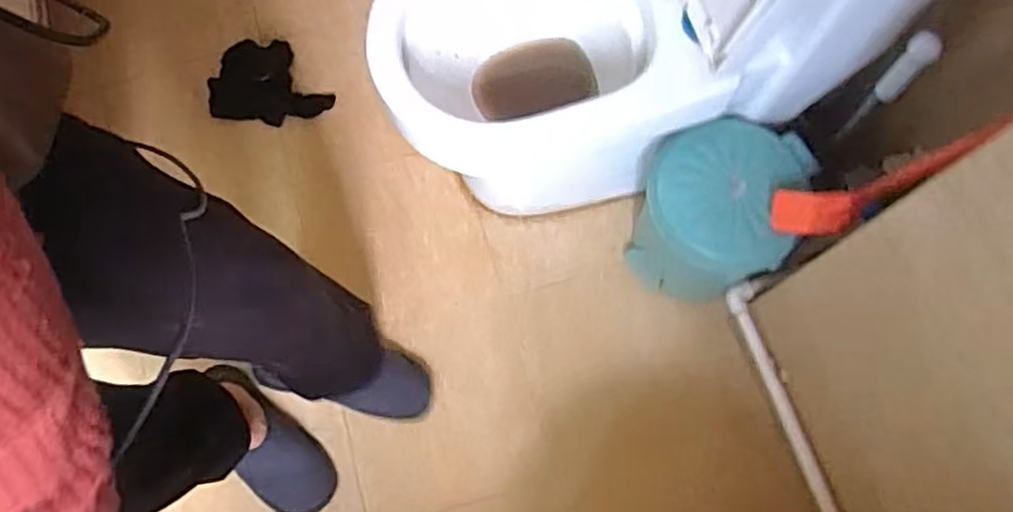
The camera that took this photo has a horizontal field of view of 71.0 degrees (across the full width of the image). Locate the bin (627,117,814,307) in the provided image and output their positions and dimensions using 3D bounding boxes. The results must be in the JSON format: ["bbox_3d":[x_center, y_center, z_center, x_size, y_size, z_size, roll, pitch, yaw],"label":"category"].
[{"bbox_3d":[0.297,-0.067,1.076,0.204,0.275,0.206,16,74,5],"label":"bin"}]

